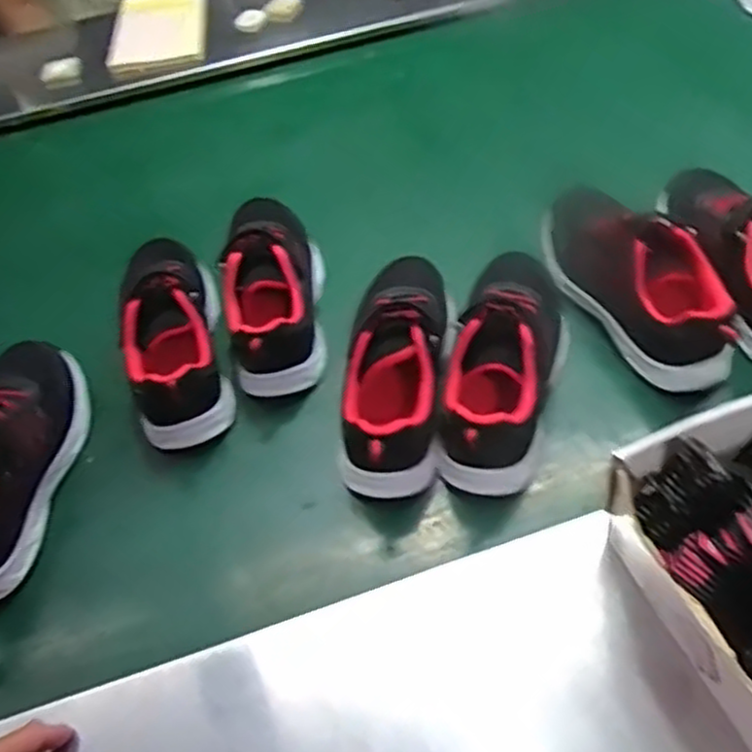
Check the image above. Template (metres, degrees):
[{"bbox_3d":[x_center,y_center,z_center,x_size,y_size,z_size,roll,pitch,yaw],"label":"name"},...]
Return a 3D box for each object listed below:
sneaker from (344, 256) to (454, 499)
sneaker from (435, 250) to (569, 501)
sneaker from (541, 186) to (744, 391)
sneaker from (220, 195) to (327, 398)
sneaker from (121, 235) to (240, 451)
[{"bbox_3d":[0.014,-0.016,0.636,0.082,0.079,0.237,0,50,7],"label":"sneaker"},{"bbox_3d":[0.109,-0.019,0.629,0.088,0.076,0.222,9,52,14],"label":"sneaker"},{"bbox_3d":[0.223,-0.089,0.678,0.087,0.084,0.228,-28,53,-17],"label":"sneaker"},{"bbox_3d":[-0.102,-0.093,0.715,0.089,0.085,0.225,-7,50,1],"label":"sneaker"},{"bbox_3d":[-0.184,-0.048,0.691,0.075,0.084,0.223,-14,50,-5],"label":"sneaker"}]

